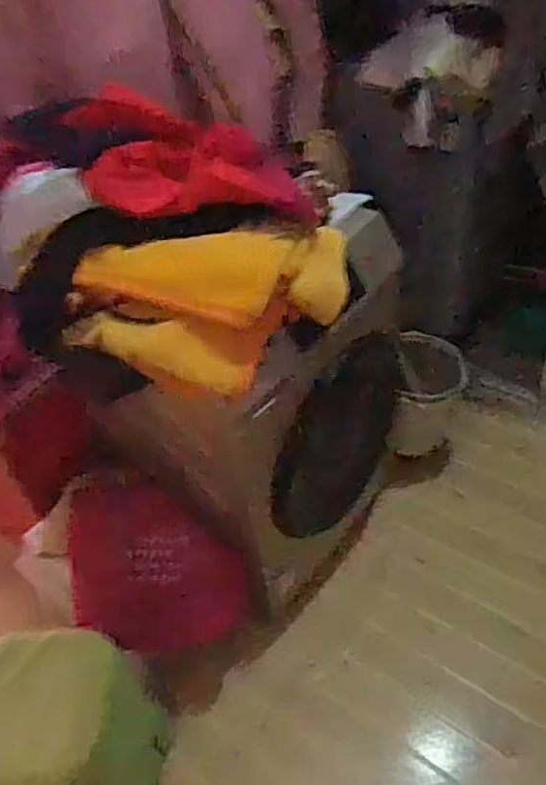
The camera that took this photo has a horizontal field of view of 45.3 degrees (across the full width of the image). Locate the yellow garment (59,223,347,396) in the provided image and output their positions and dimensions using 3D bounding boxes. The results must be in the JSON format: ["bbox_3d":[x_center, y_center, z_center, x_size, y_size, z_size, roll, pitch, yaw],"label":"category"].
[{"bbox_3d":[-0.090,-0.134,1.107,0.480,0.213,0.135,-13,42,-9],"label":"yellow garment"}]

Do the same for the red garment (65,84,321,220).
[{"bbox_3d":[-0.134,-0.393,1.145,0.418,0.142,0.141,11,42,-7],"label":"red garment"}]

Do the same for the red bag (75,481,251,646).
[{"bbox_3d":[-0.248,0.383,1.419,0.353,0.332,0.223,-11,42,-7],"label":"red bag"}]

